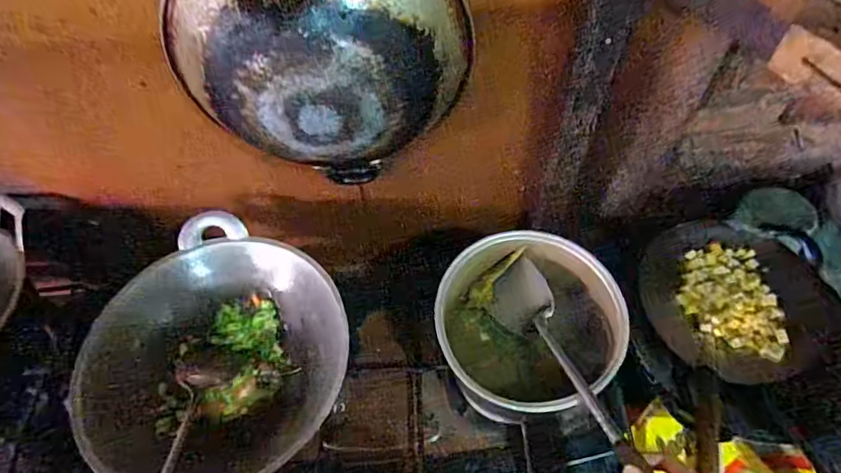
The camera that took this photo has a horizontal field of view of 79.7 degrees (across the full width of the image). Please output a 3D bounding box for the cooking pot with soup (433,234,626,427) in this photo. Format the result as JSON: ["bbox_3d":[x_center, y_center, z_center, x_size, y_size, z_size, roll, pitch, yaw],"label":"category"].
[{"bbox_3d":[0.140,0.139,0.696,0.225,0.187,0.216,-1,55,1],"label":"cooking pot with soup"}]

